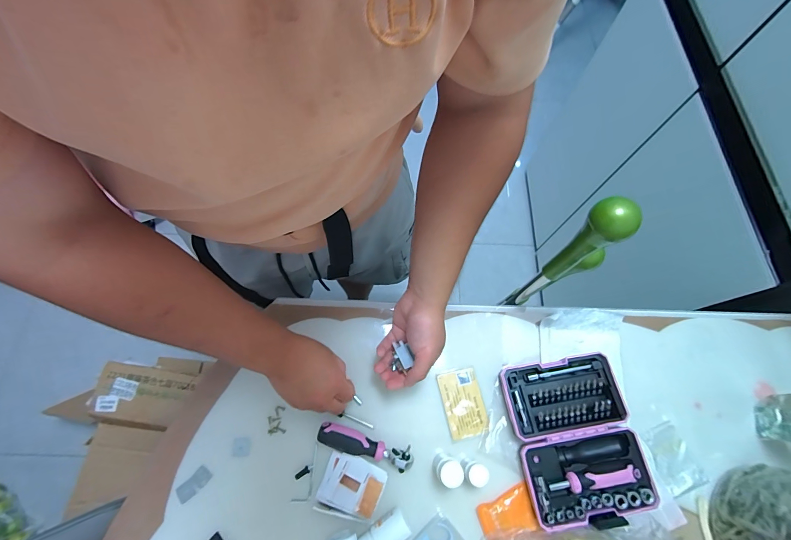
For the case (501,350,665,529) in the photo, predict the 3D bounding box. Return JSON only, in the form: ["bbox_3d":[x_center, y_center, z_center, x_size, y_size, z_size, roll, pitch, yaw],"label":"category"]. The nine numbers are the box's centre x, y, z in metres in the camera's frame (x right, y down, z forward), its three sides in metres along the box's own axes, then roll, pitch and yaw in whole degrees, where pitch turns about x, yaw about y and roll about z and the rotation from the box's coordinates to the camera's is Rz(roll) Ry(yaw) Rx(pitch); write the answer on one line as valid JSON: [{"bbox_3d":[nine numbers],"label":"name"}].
[{"bbox_3d":[0.231,0.212,0.435,0.148,0.027,0.185,-9,70,-4],"label":"case"}]

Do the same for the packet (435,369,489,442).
[{"bbox_3d":[0.093,0.183,0.464,0.055,0.006,0.084,-12,68,-6],"label":"packet"}]

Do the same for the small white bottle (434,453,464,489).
[{"bbox_3d":[0.064,0.246,0.416,0.028,0.062,0.027,0,69,-1],"label":"small white bottle"}]

